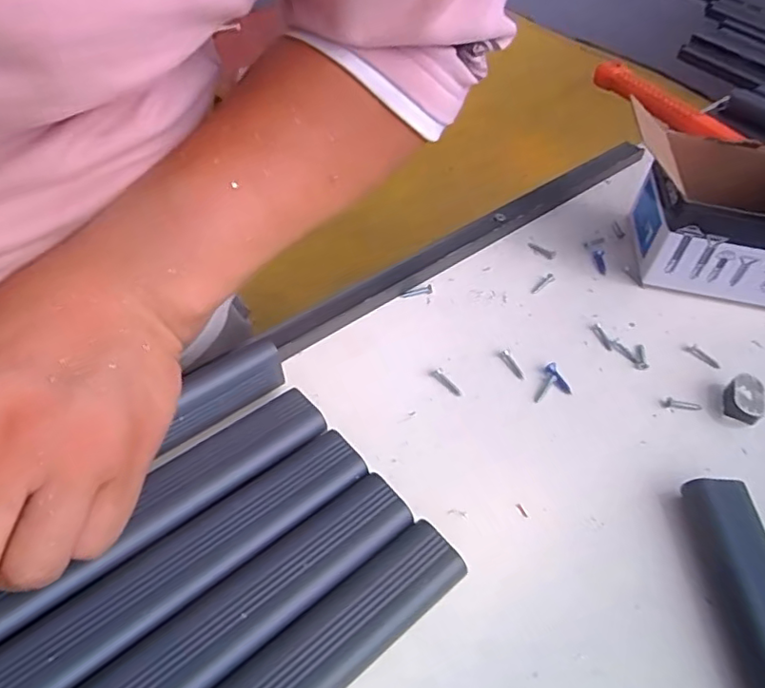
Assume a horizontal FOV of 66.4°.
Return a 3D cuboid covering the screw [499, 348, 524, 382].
[{"bbox_3d":[0.071,0.011,0.320,0.006,0.004,0.021,-13,51,-17],"label":"screw"}]

